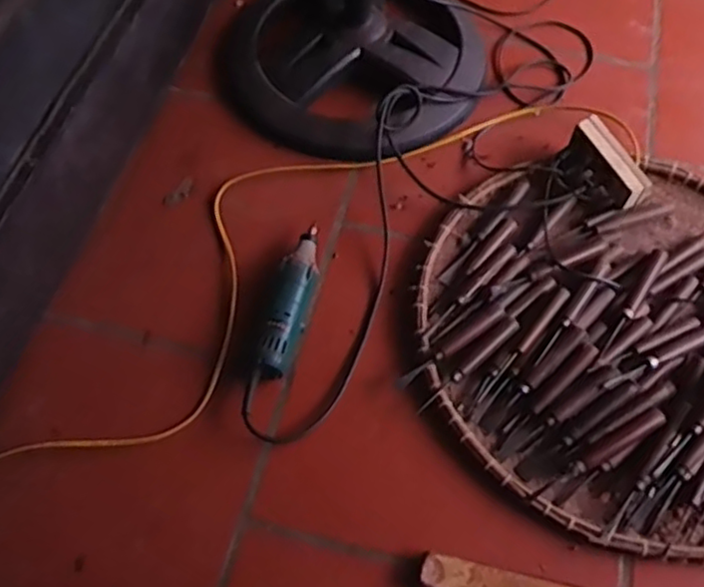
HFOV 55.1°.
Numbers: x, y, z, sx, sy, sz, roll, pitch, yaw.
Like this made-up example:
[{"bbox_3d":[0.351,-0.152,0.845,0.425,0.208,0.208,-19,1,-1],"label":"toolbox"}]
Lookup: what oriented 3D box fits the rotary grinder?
[{"bbox_3d":[-0.078,0.006,0.847,0.045,0.057,0.215,14,62,8],"label":"rotary grinder"}]

